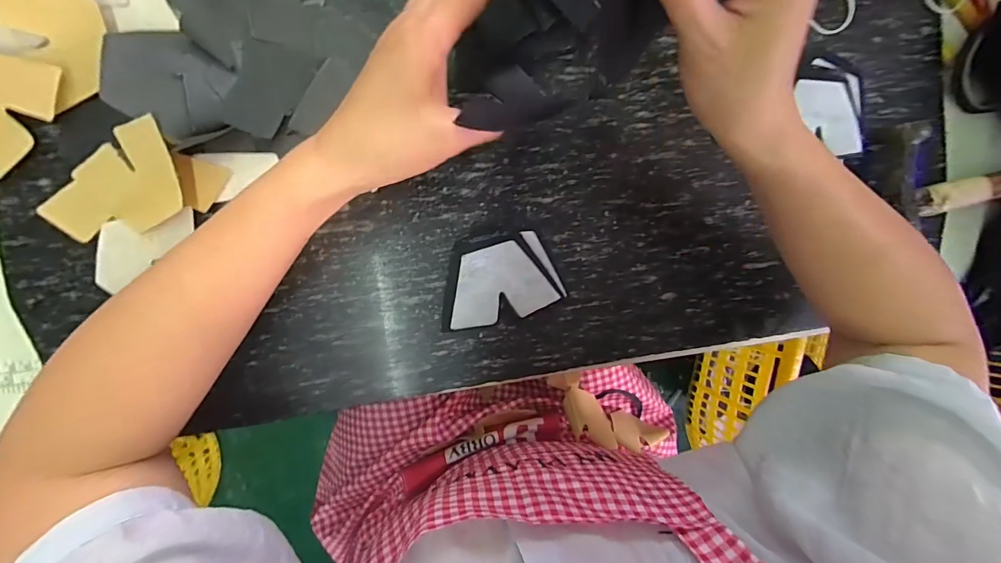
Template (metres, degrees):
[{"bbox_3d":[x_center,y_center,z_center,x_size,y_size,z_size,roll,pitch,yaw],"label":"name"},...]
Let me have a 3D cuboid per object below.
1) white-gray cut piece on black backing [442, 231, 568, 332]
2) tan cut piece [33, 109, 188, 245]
[{"bbox_3d":[0.000,-0.002,0.331,0.092,0.013,0.067,-10,95,-8],"label":"white-gray cut piece on black backing"},{"bbox_3d":[-0.249,-0.060,0.282,0.105,0.013,0.056,-25,105,13],"label":"tan cut piece"}]

